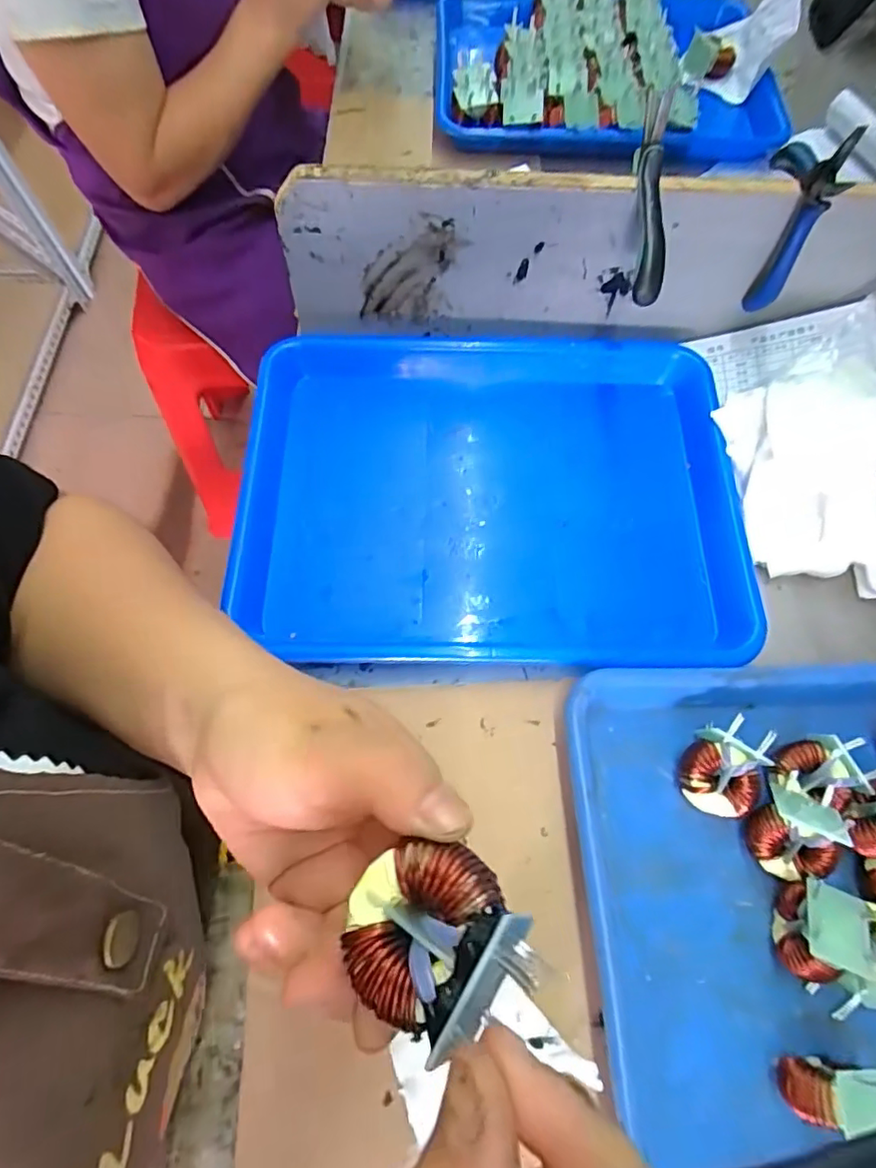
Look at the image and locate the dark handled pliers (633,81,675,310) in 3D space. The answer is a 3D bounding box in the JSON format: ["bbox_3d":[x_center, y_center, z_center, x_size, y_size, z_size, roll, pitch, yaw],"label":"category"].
[{"bbox_3d":[0.129,-0.227,0.344,0.021,0.022,0.112,-1,96,-1],"label":"dark handled pliers"}]

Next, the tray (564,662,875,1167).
[{"bbox_3d":[0.206,0.204,0.286,0.246,0.046,0.332,-5,68,-3],"label":"tray"}]

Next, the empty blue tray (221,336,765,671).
[{"bbox_3d":[0.032,-0.060,0.403,0.342,0.042,0.243,0,67,0],"label":"empty blue tray"}]

